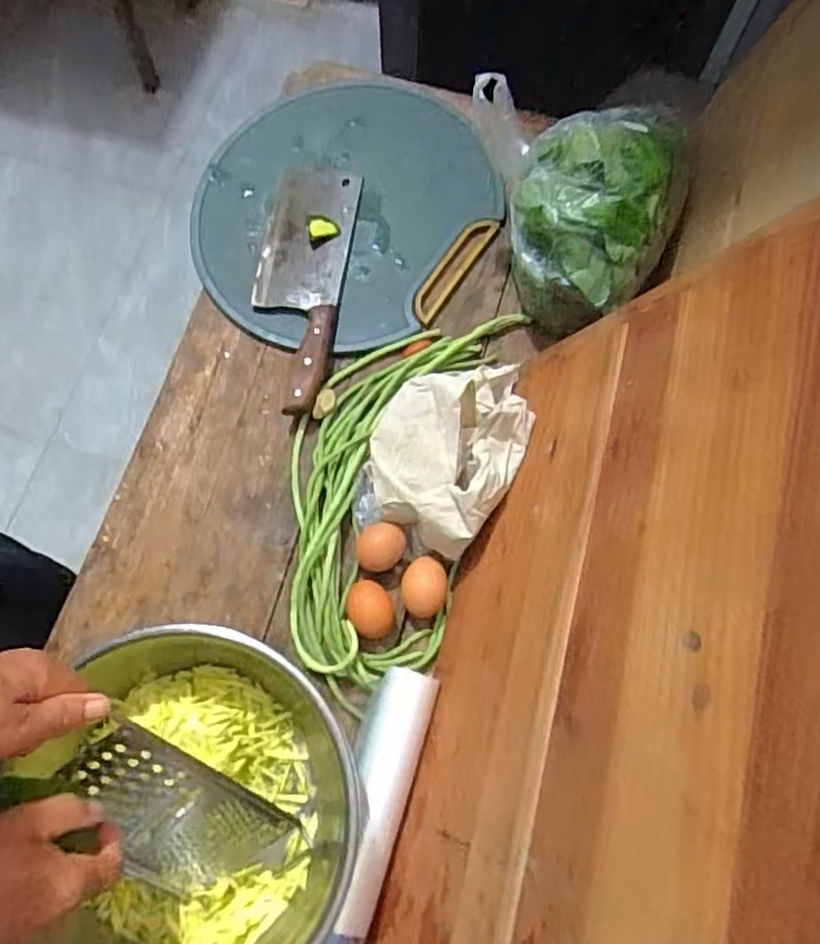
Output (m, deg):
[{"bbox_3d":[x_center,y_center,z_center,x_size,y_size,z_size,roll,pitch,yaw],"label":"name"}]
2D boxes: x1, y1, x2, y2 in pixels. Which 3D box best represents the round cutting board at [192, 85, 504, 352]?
[{"bbox_3d":[-0.073,-0.288,0.748,0.330,0.022,0.314,-1,69,3],"label":"round cutting board"}]

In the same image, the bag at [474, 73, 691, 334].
[{"bbox_3d":[0.175,-0.253,0.668,0.172,0.143,0.210,-16,73,-6],"label":"bag"}]

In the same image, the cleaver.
[{"bbox_3d":[-0.118,-0.208,0.709,0.093,0.034,0.299,7,72,2],"label":"cleaver"}]

